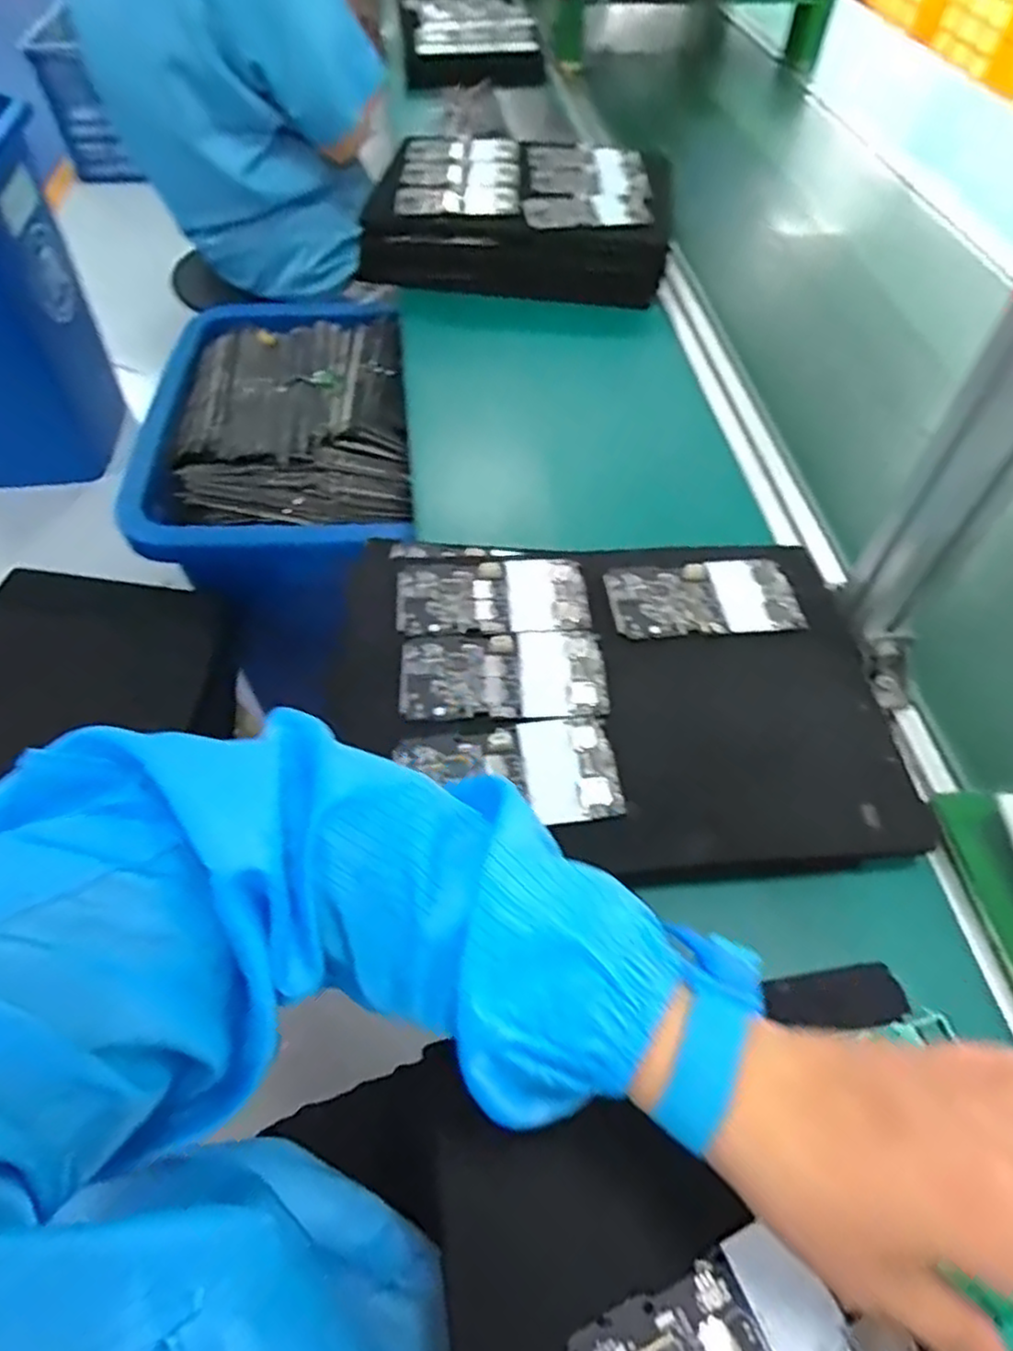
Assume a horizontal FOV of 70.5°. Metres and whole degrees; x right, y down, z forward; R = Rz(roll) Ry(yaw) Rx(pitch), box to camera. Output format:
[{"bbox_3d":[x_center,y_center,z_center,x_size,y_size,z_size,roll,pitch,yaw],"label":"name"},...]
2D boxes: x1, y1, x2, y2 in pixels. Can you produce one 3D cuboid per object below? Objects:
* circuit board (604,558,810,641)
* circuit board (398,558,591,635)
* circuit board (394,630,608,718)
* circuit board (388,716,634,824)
[{"bbox_3d":[0.139,-0.056,0.511,0.131,0.009,0.066,-5,55,-5],"label":"circuit board"},{"bbox_3d":[-0.009,-0.057,0.508,0.131,0.004,0.067,-3,55,-4],"label":"circuit board"},{"bbox_3d":[-0.002,-0.001,0.470,0.132,0.004,0.066,0,55,-1],"label":"circuit board"},{"bbox_3d":[0.004,0.061,0.431,0.124,0.004,0.066,-8,59,-5],"label":"circuit board"}]

